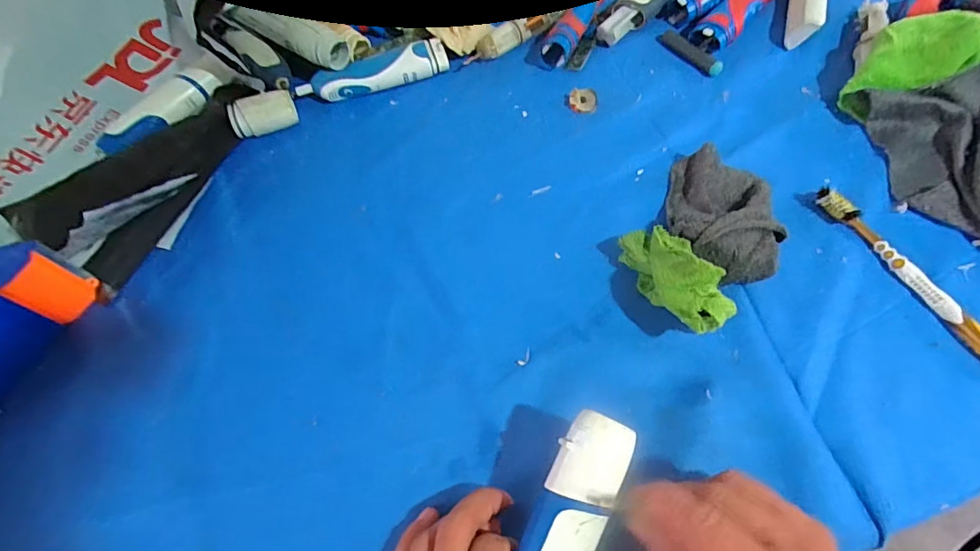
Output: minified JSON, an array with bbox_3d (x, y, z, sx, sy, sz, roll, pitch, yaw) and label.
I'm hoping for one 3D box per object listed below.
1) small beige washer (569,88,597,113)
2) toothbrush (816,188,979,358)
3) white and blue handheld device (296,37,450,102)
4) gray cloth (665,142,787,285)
[{"bbox_3d":[0.086,-0.161,0.456,0.024,0.008,0.022,-1,62,2],"label":"small beige washer"},{"bbox_3d":[0.306,0.006,0.349,0.015,0.016,0.183,-27,64,-11],"label":"toothbrush"},{"bbox_3d":[-0.111,-0.192,0.473,0.141,0.028,0.033,-14,62,-5],"label":"white and blue handheld device"},{"bbox_3d":[0.178,-0.047,0.377,0.076,0.028,0.114,8,63,7],"label":"gray cloth"}]

